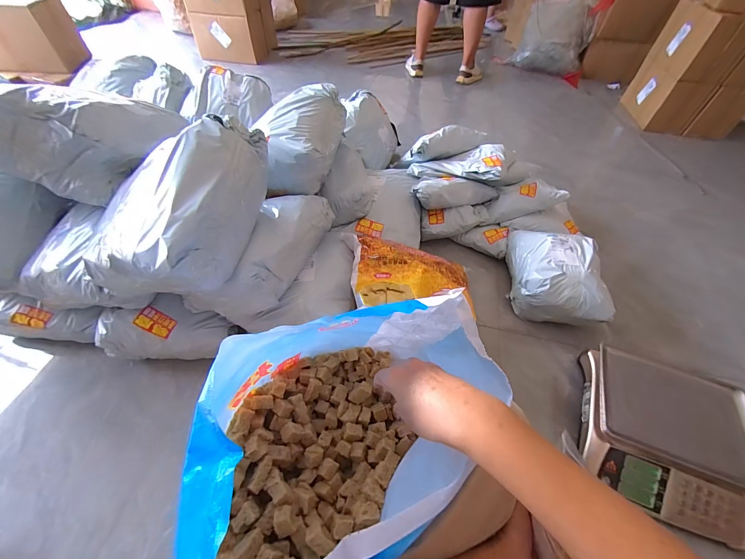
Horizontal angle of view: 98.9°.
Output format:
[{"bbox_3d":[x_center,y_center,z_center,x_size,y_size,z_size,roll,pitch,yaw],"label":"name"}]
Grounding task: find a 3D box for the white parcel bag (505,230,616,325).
[{"bbox_3d":[0.576,-0.013,1.017,0.249,0.165,0.327,4,52,0],"label":"white parcel bag"}]

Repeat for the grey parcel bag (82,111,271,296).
[{"bbox_3d":[-0.394,-0.160,0.647,0.283,0.173,0.354,6,52,1],"label":"grey parcel bag"}]

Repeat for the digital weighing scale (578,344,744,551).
[{"bbox_3d":[0.691,0.362,0.749,0.342,0.107,0.339,18,53,11],"label":"digital weighing scale"}]

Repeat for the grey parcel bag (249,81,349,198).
[{"bbox_3d":[-0.199,-0.408,0.928,0.226,0.158,0.314,-2,52,-5],"label":"grey parcel bag"}]

